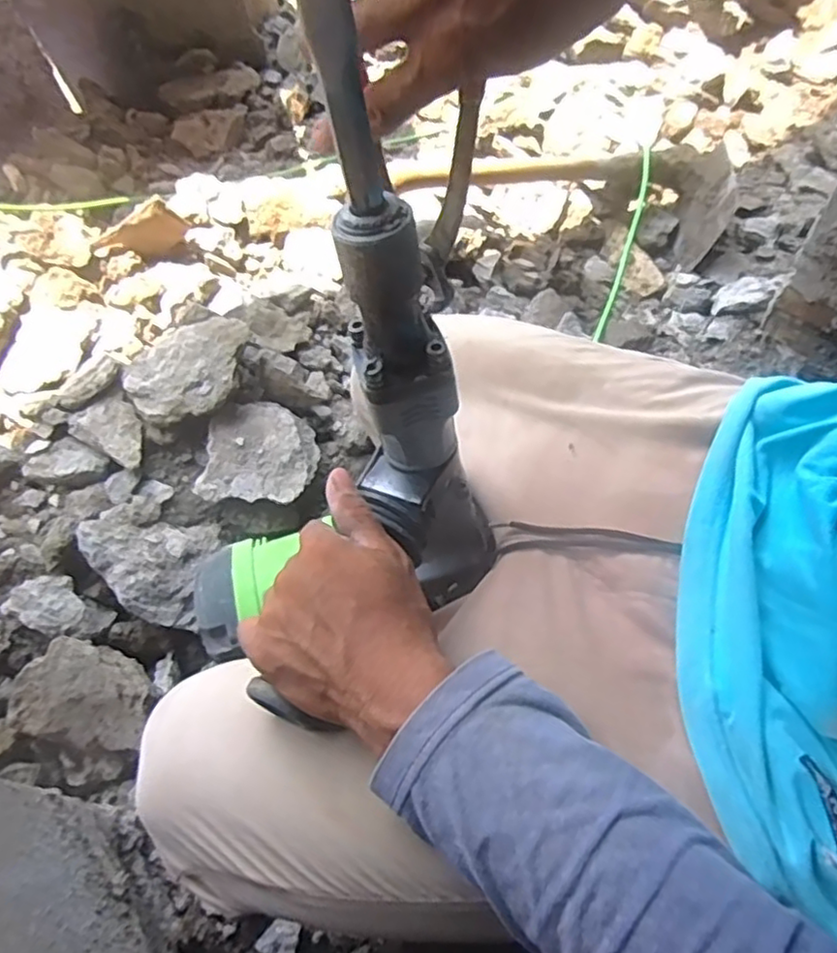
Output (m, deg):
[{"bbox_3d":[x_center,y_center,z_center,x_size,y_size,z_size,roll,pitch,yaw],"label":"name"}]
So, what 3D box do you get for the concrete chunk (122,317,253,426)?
[{"bbox_3d":[-0.244,-0.110,0.692,0.119,0.056,0.120,-1,58,1],"label":"concrete chunk"}]

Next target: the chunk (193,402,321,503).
[{"bbox_3d":[-0.162,-0.025,0.675,0.107,0.031,0.116,3,58,4],"label":"chunk"}]

